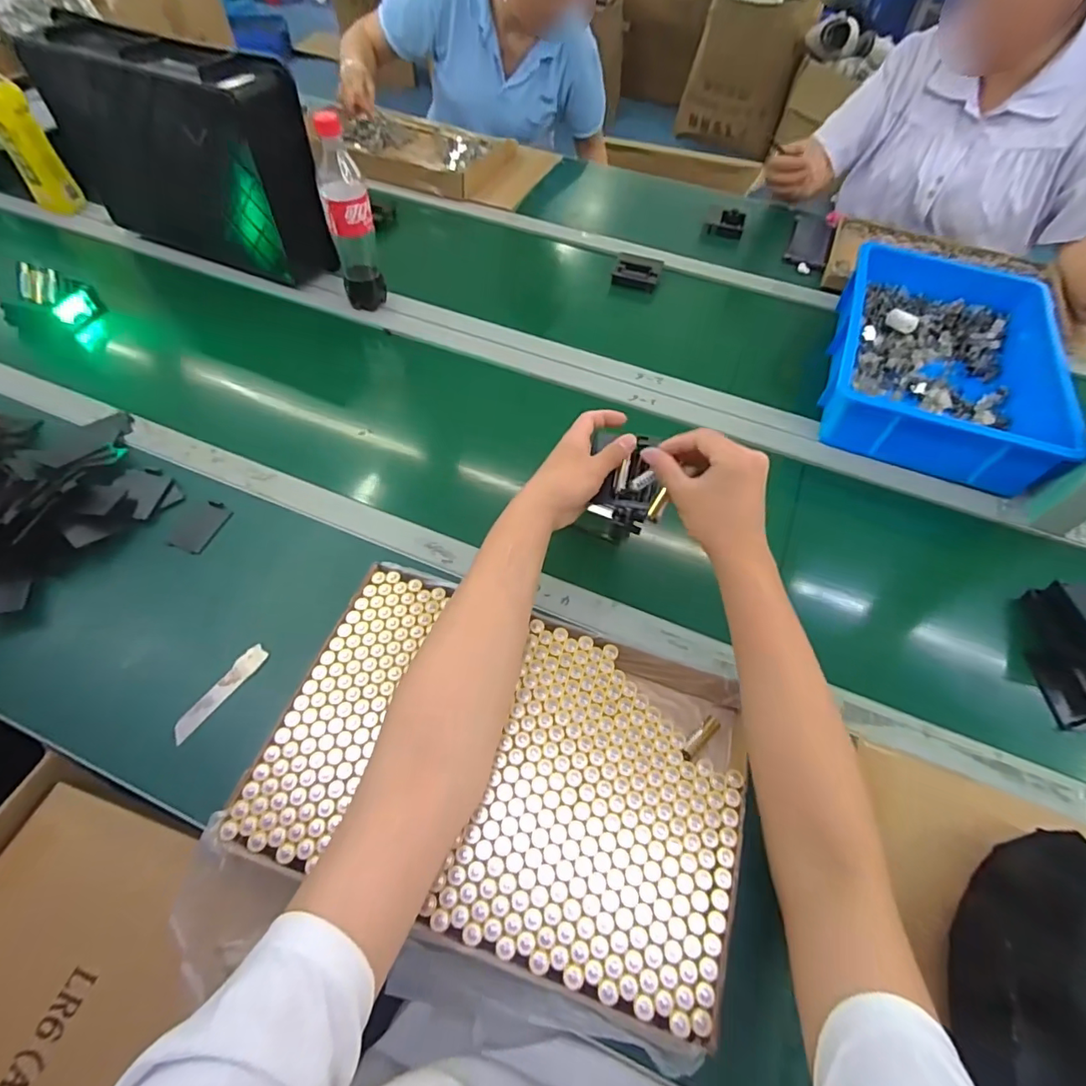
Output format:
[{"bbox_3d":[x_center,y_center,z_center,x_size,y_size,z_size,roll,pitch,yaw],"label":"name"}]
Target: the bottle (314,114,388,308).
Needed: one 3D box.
[{"bbox_3d":[-0.274,-0.454,0.747,0.059,0.247,0.070,-17,59,-13],"label":"bottle"}]

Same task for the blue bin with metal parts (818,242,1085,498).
[{"bbox_3d":[0.568,-0.277,0.761,0.275,0.087,0.437,21,59,11],"label":"blue bin with metal parts"}]

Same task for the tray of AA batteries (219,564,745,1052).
[{"bbox_3d":[-0.029,0.187,0.451,0.370,0.056,0.245,17,58,9],"label":"tray of AA batteries"}]

